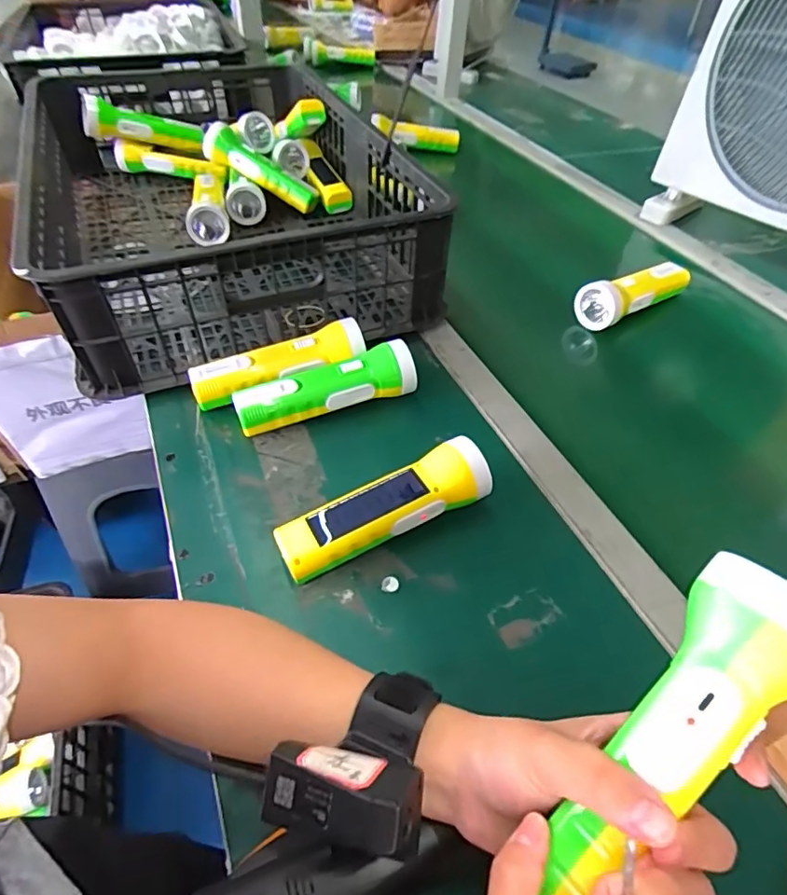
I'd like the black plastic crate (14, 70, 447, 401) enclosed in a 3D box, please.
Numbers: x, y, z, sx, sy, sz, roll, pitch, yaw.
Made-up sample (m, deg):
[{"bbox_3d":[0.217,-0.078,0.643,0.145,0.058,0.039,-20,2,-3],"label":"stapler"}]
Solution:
[{"bbox_3d":[-0.226,-0.347,0.709,0.397,0.142,0.638,-16,49,-17],"label":"black plastic crate"}]

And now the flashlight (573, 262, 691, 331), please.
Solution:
[{"bbox_3d":[0.300,-0.195,0.665,0.170,0.044,0.050,-27,53,-26],"label":"flashlight"}]

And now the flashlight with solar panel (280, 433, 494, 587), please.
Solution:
[{"bbox_3d":[-0.007,0.046,0.413,0.172,0.048,0.048,-20,51,-20],"label":"flashlight with solar panel"}]

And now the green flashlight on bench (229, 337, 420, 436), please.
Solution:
[{"bbox_3d":[-0.063,-0.055,0.508,0.174,0.046,0.046,-14,49,-16],"label":"green flashlight on bench"}]

